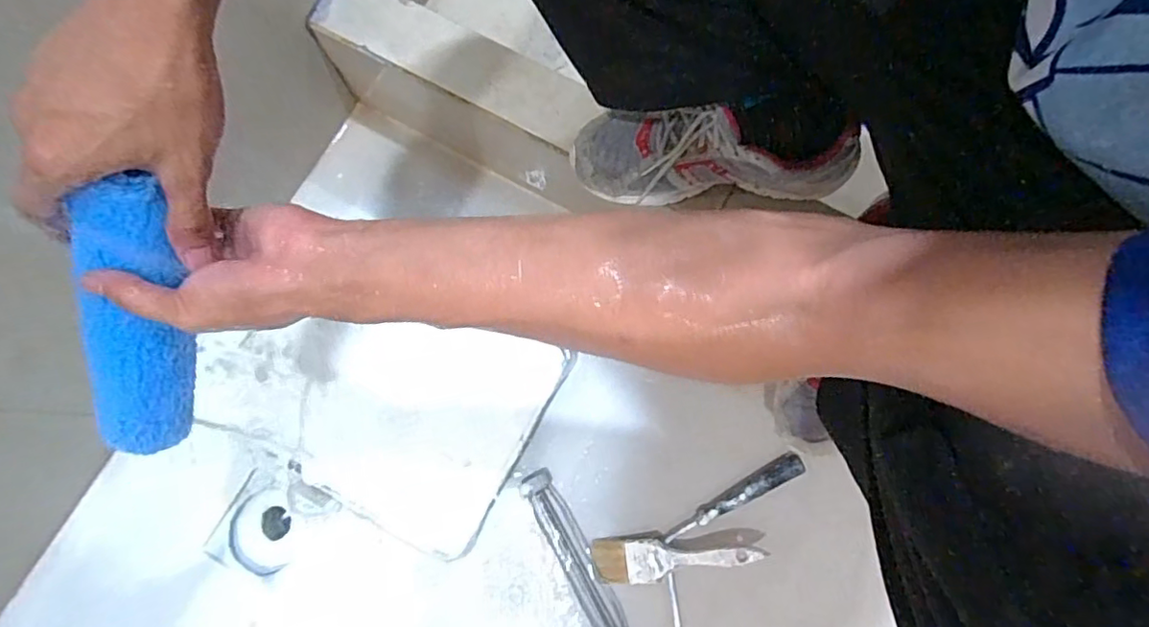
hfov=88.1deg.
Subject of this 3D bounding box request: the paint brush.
[{"bbox_3d":[0.120,0.293,0.708,0.199,0.018,0.051,-9,79,14],"label":"paint brush"}]

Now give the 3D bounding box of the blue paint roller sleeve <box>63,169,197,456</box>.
[{"bbox_3d":[-0.278,0.013,0.383,0.043,0.045,0.217,25,123,5],"label":"blue paint roller sleeve"}]

